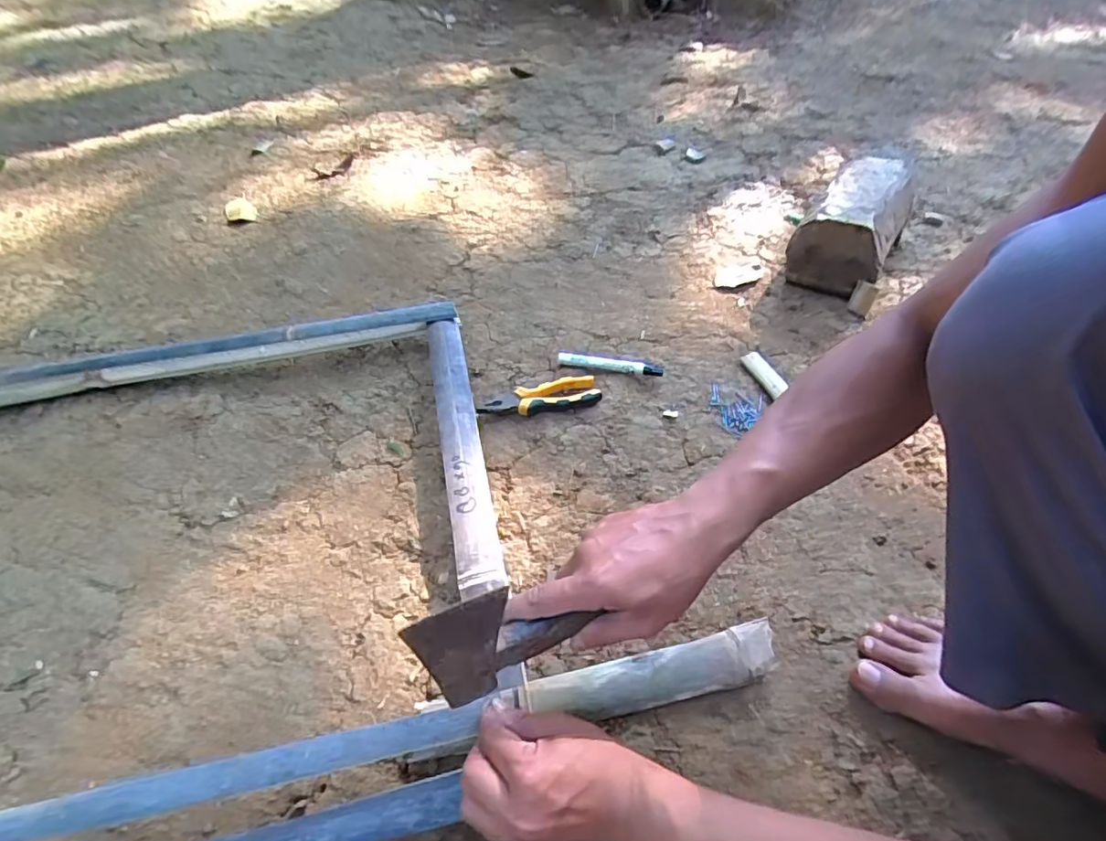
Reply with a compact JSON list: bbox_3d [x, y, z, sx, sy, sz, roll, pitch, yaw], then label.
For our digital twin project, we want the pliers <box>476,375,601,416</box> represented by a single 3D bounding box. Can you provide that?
[{"bbox_3d":[-0.018,-0.027,0.709,0.151,0.022,0.047,-10,49,-7],"label":"pliers"}]

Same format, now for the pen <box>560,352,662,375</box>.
[{"bbox_3d":[0.076,-0.074,0.748,0.139,0.021,0.021,8,49,9],"label":"pen"}]

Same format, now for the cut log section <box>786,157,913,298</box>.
[{"bbox_3d":[0.494,-0.317,0.902,0.119,0.120,0.283,29,55,24],"label":"cut log section"}]

